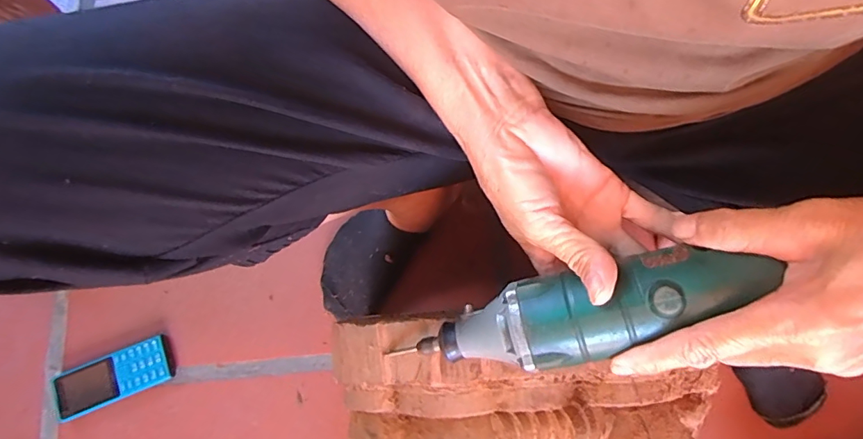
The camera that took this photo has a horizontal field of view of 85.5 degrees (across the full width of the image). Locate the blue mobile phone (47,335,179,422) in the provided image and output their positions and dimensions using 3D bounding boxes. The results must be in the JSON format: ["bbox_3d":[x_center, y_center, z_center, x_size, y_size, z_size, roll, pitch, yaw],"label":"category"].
[{"bbox_3d":[-0.354,0.176,0.516,0.134,0.015,0.051,-21,76,-4],"label":"blue mobile phone"}]

